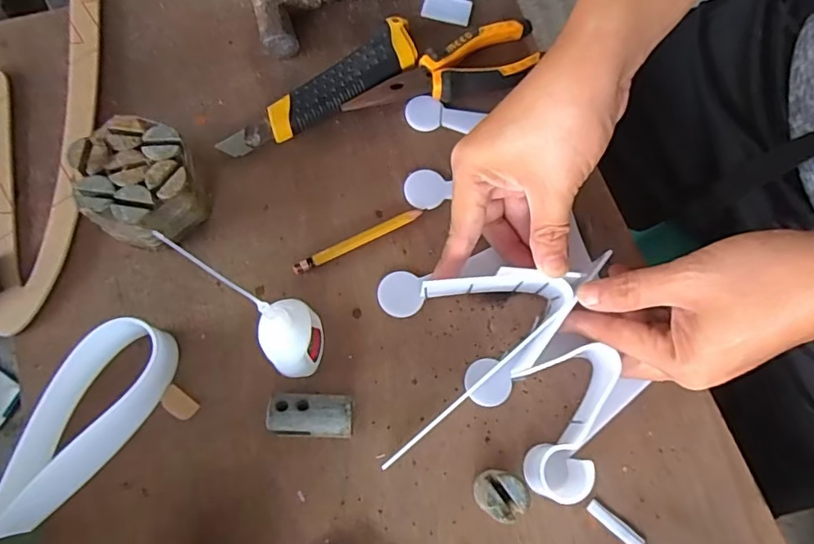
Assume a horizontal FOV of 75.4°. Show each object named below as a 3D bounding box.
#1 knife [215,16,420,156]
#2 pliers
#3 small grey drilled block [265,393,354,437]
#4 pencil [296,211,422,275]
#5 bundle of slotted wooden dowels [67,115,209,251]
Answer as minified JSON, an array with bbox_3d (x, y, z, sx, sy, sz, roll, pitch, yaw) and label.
[{"bbox_3d":[-0.061,-0.132,0.393,0.163,0.019,0.035,-35,78,-14],"label":"knife"},{"bbox_3d":[0.028,-0.152,0.403,0.153,0.018,0.049,-17,75,-10],"label":"pliers"},{"bbox_3d":[-0.058,0.088,0.323,0.050,0.023,0.024,3,72,-4],"label":"small grey drilled block"},{"bbox_3d":[-0.034,-0.023,0.368,0.095,0.008,0.009,-25,76,-12],"label":"pencil"},{"bbox_3d":[-0.173,-0.056,0.347,0.069,0.051,0.072,1,72,-4],"label":"bundle of slotted wooden dowels"}]

